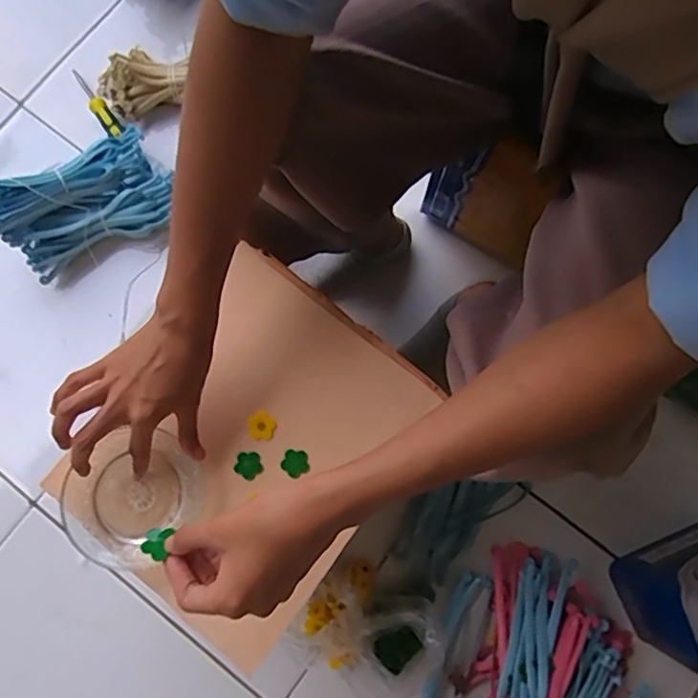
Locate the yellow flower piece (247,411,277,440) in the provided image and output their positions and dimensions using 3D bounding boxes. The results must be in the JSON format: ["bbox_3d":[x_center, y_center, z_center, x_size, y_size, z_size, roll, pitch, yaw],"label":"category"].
[{"bbox_3d":[-0.077,0.069,0.491,0.024,0.004,0.023,0,80,0],"label":"yellow flower piece"}]

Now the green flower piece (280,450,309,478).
[{"bbox_3d":[-0.048,0.099,0.487,0.024,0.004,0.022,0,80,0],"label":"green flower piece"}]

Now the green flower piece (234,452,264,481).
[{"bbox_3d":[-0.087,0.101,0.486,0.024,0.004,0.022,0,80,0],"label":"green flower piece"}]

